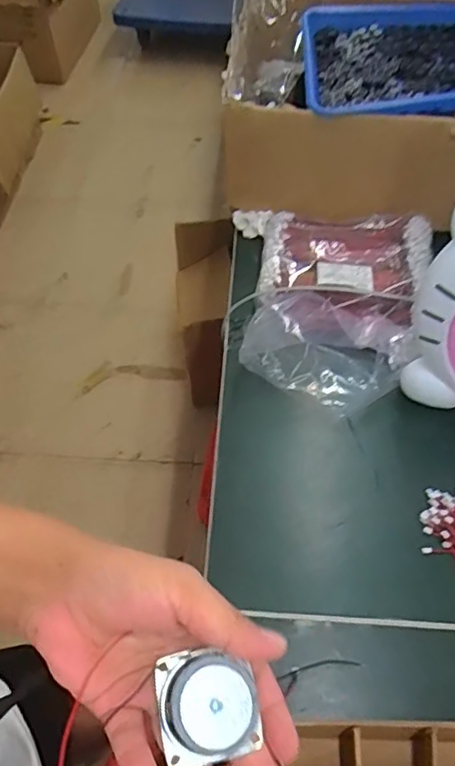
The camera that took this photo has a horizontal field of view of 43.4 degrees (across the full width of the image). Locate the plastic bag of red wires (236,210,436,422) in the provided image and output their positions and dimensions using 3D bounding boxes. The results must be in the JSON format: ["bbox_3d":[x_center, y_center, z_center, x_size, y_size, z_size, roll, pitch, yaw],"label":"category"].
[{"bbox_3d":[0.116,-0.100,0.715,0.244,0.079,0.278,8,55,7],"label":"plastic bag of red wires"}]

